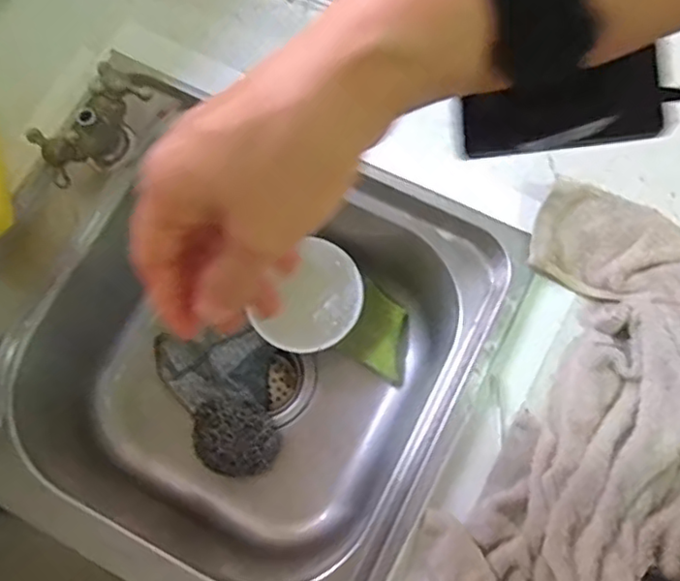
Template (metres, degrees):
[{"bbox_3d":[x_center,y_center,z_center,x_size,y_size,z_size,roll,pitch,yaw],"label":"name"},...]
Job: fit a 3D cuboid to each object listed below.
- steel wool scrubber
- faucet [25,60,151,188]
[{"bbox_3d":[-0.095,0.134,0.585,0.072,0.041,0.067,2,75,2],"label":"steel wool scrubber"},{"bbox_3d":[-0.194,-0.127,0.494,0.038,0.055,0.094,37,79,11],"label":"faucet"}]

